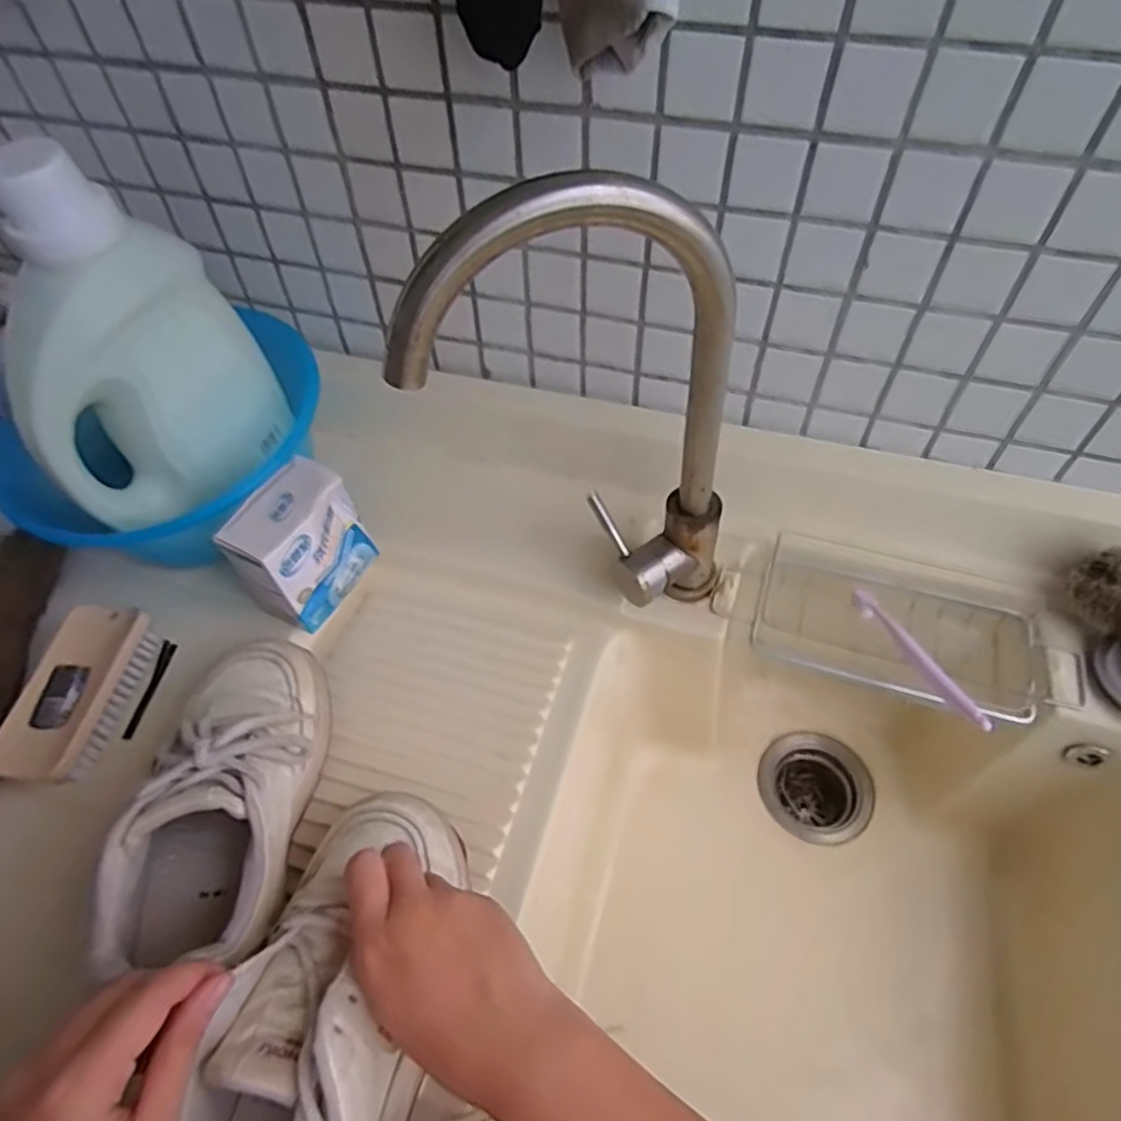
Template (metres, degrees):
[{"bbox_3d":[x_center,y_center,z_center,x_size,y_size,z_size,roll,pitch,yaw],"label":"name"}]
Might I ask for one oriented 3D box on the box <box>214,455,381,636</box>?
[{"bbox_3d":[-0.203,-0.009,0.529,0.056,0.095,0.106,24,59,17],"label":"box"}]

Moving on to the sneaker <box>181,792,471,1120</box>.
[{"bbox_3d":[-0.115,0.225,0.336,0.084,0.091,0.233,5,39,5],"label":"sneaker"}]

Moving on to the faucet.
[{"bbox_3d":[0.018,-0.070,0.429,0.200,0.325,0.055,-2,55,0],"label":"faucet"}]

